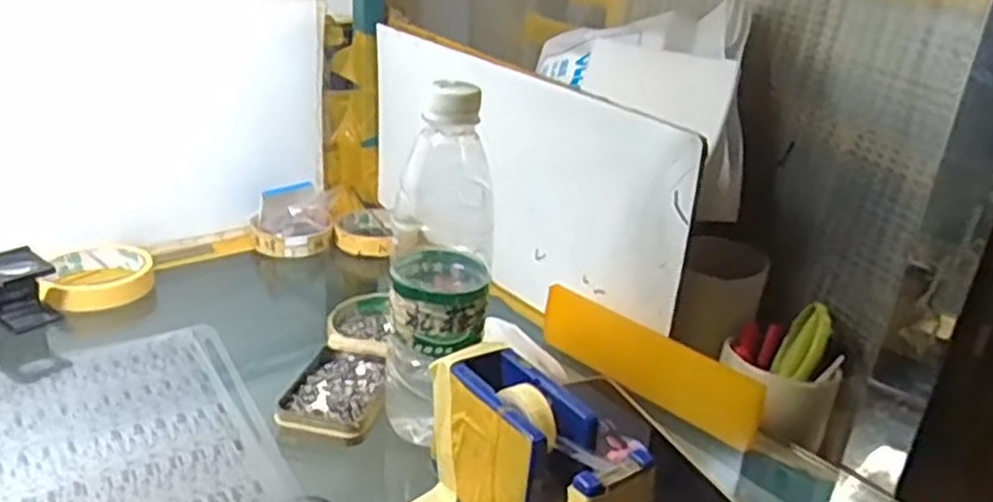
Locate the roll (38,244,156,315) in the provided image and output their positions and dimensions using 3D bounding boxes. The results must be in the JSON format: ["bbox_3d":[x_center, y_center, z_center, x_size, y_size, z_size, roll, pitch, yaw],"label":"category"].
[{"bbox_3d":[-0.338,0.021,0.647,0.082,0.028,0.084,-7,25,-22],"label":"roll"}]

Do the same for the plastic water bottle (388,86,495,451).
[{"bbox_3d":[-0.034,0.006,0.463,0.060,0.212,0.072,2,23,-3],"label":"plastic water bottle"}]

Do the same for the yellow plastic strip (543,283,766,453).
[{"bbox_3d":[0.109,0.080,0.557,0.182,0.053,0.008,28,22,38],"label":"yellow plastic strip"}]

